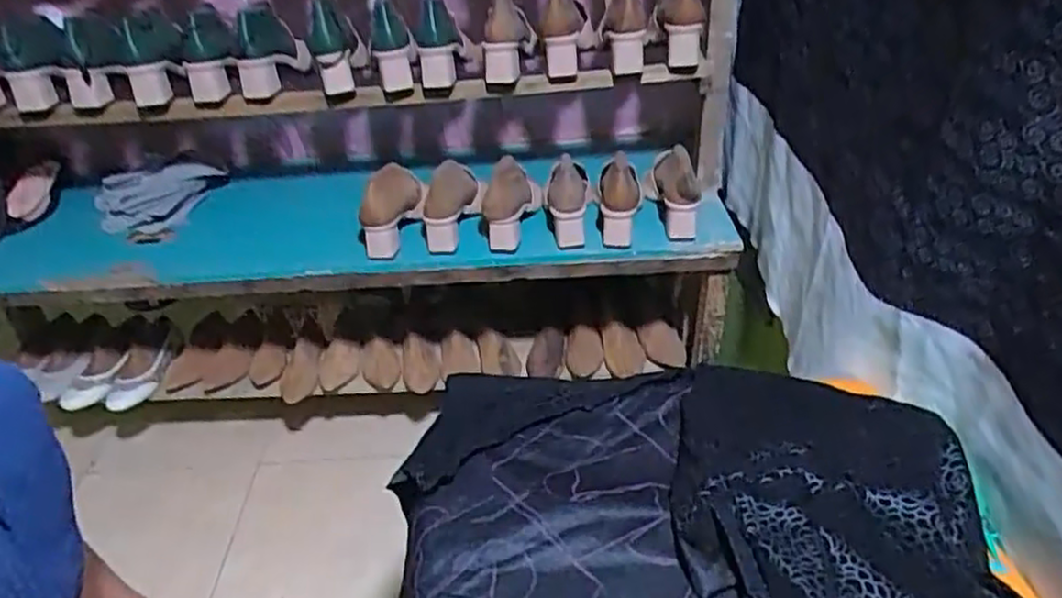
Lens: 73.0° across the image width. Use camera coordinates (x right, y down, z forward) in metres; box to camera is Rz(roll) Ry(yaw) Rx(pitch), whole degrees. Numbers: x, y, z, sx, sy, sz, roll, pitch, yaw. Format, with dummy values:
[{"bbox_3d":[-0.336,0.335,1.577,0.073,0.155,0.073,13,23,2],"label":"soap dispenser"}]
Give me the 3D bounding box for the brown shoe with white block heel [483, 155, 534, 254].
[{"bbox_3d":[-0.039,-0.153,1.139,0.070,0.156,0.073,4,-4,11],"label":"brown shoe with white block heel"}]

